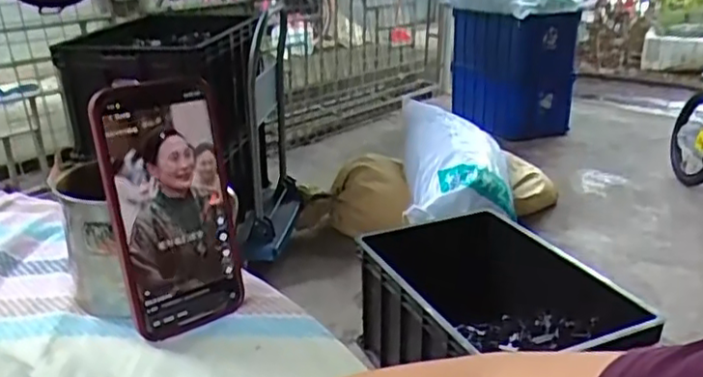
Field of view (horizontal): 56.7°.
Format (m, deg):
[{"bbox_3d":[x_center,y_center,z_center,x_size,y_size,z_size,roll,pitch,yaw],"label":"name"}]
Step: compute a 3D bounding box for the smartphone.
[{"bbox_3d":[-0.114,0.012,0.418,0.076,0.158,0.011,-17,15,-33],"label":"smartphone"}]

